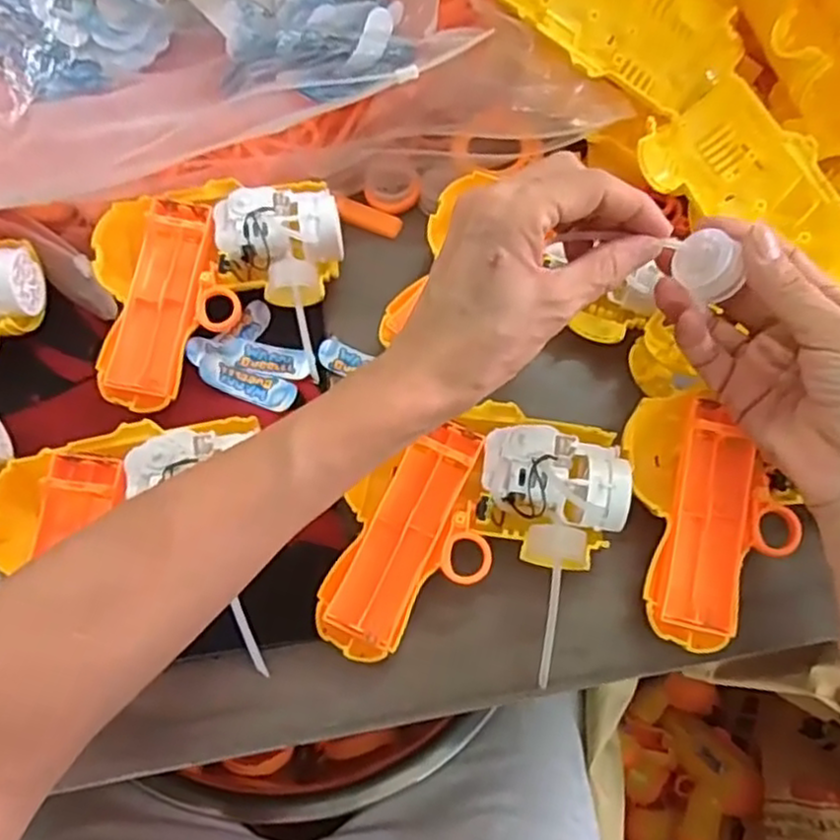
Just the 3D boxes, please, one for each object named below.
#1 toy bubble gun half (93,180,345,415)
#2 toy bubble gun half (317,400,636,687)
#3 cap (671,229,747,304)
[{"bbox_3d":[-0.109,-0.074,0.392,0.134,0.037,0.117,-7,69,-2],"label":"toy bubble gun half"},{"bbox_3d":[0.027,0.055,0.340,0.131,0.033,0.129,10,69,4],"label":"toy bubble gun half"},{"bbox_3d":[0.128,-0.067,0.316,0.024,0.018,0.030,-31,76,34],"label":"cap"}]

